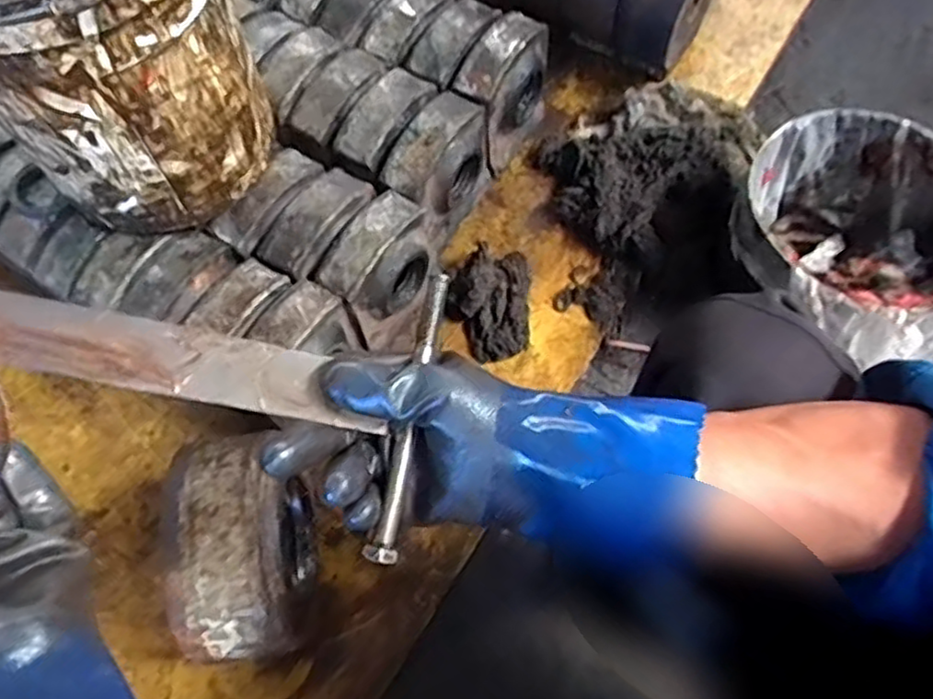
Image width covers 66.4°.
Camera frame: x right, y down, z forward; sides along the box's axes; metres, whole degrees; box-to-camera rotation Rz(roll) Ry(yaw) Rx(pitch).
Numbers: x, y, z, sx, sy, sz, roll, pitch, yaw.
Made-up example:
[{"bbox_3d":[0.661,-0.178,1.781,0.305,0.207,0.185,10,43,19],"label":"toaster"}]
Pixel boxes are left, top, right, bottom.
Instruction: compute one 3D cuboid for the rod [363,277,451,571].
[{"bbox_3d":[-0.029,0.034,0.374,0.014,0.009,0.152,11,83,8],"label":"rod"}]

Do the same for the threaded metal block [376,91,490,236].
[{"bbox_3d":[-0.037,-0.243,1.022,0.078,0.198,0.171,29,71,15],"label":"threaded metal block"}]

